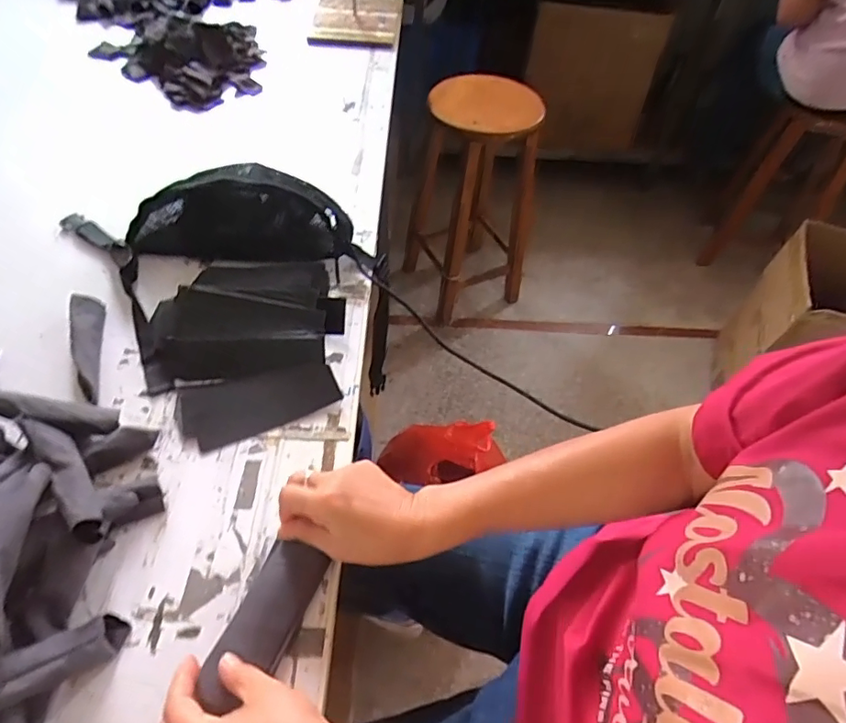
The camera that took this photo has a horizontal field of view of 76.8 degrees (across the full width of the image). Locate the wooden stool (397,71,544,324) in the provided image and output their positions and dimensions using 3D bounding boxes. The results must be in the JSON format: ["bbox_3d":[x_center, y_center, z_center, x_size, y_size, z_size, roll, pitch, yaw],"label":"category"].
[{"bbox_3d":[0.135,-0.479,1.567,0.298,0.684,0.379,-18,56,-17],"label":"wooden stool"}]

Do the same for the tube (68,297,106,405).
[{"bbox_3d":[-0.366,-0.019,0.579,0.023,0.030,0.138,-12,55,-12],"label":"tube"}]

